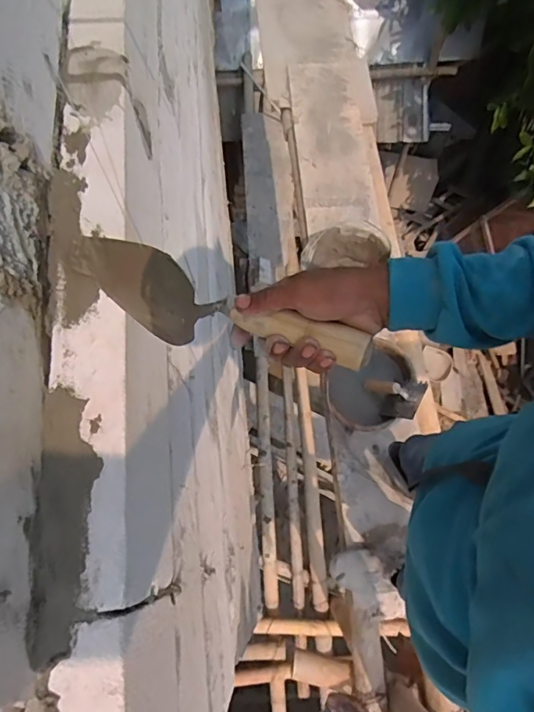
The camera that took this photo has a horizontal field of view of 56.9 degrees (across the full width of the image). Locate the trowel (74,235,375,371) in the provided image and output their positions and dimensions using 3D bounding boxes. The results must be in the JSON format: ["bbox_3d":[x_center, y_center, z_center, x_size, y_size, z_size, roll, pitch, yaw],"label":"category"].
[{"bbox_3d":[-0.060,-0.044,0.440,0.304,0.069,0.055,19,71,17],"label":"trowel"}]

